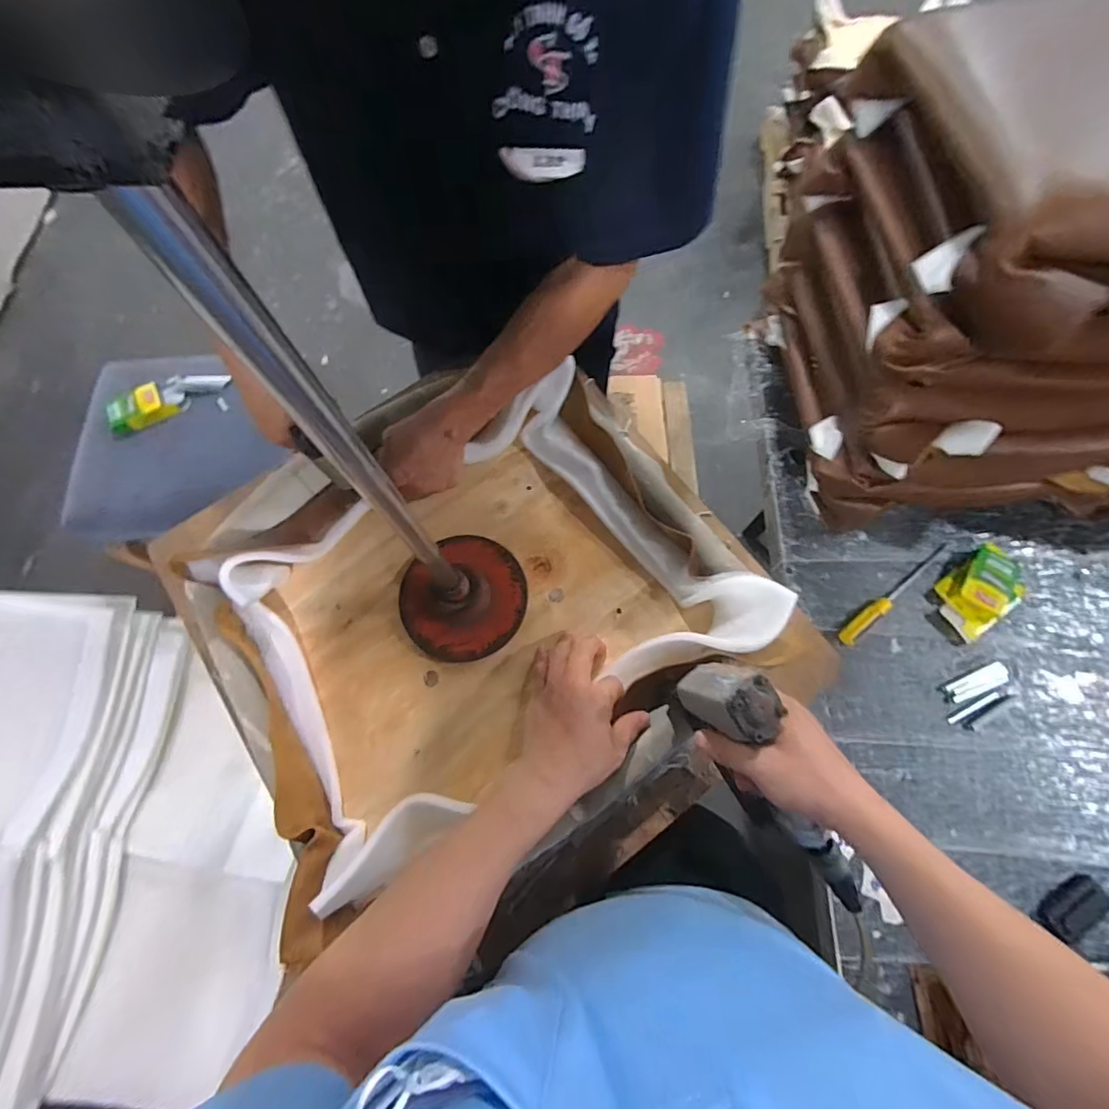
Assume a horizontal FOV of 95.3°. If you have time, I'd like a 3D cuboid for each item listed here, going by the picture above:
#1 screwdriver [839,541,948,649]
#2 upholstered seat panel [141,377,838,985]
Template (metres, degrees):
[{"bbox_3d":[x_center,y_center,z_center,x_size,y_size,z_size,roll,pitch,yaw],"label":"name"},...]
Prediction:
[{"bbox_3d":[0.627,0.067,0.919,0.289,0.027,0.028,-36,76,-12],"label":"screwdriver"},{"bbox_3d":[-0.077,0.073,0.560,0.530,0.123,0.551,-31,75,-8],"label":"upholstered seat panel"}]

